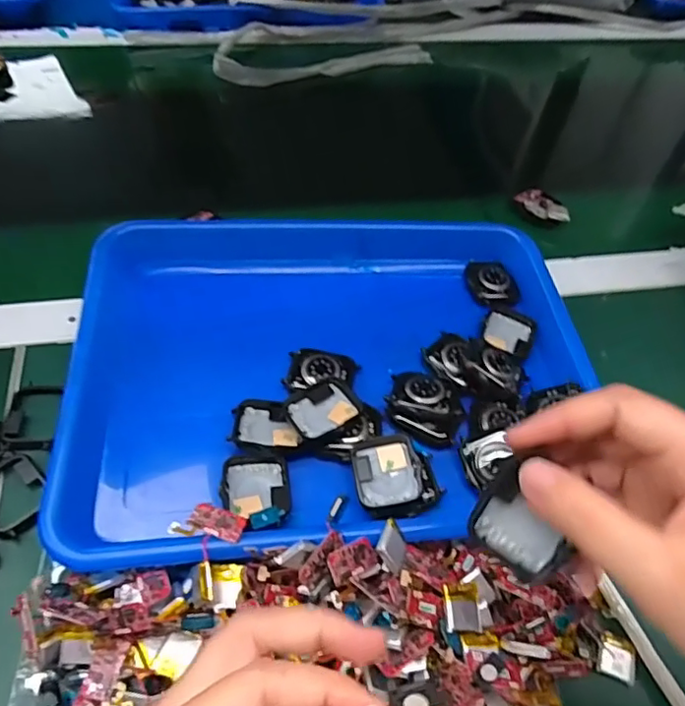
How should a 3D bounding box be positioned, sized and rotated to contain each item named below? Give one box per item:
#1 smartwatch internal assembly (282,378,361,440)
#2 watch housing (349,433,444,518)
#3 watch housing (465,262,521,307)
[{"bbox_3d":[-0.012,0.034,0.346,0.041,0.011,0.034,-22,58,-21],"label":"smartwatch internal assembly"},{"bbox_3d":[0.031,0.069,0.326,0.048,0.017,0.043,-7,54,-11],"label":"watch housing"},{"bbox_3d":[0.113,-0.054,0.434,0.036,0.012,0.043,-16,56,-17],"label":"watch housing"}]

